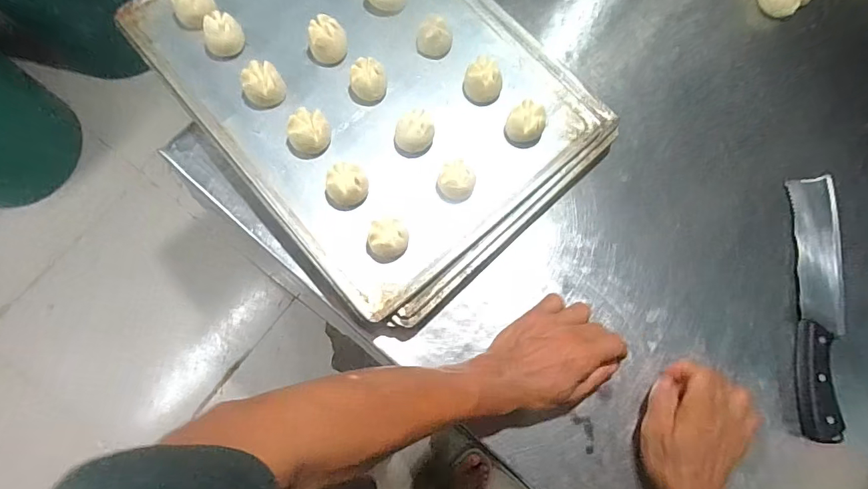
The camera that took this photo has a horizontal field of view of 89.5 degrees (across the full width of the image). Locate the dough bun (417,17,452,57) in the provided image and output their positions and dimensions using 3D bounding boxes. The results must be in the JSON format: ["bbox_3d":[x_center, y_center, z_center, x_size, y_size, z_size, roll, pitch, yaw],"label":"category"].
[{"bbox_3d":[0.000,-0.228,0.484,0.038,0.034,0.031,-1,78,-4],"label":"dough bun"}]

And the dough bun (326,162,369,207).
[{"bbox_3d":[-0.088,-0.060,0.447,0.039,0.038,0.042,1,78,-4],"label":"dough bun"}]

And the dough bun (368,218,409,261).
[{"bbox_3d":[-0.044,-0.005,0.431,0.037,0.025,0.036,1,78,-4],"label":"dough bun"}]

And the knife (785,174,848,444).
[{"bbox_3d":[0.431,0.061,0.486,0.056,0.021,0.292,10,78,-2],"label":"knife"}]

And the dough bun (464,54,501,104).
[{"bbox_3d":[0.053,-0.177,0.475,0.035,0.028,0.038,1,78,-4],"label":"dough bun"}]

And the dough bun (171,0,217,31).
[{"bbox_3d":[-0.261,-0.258,0.473,0.042,0.033,0.036,-35,83,-10],"label":"dough bun"}]

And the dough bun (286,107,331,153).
[{"bbox_3d":[-0.128,-0.116,0.453,0.041,0.034,0.039,1,78,-4],"label":"dough bun"}]

